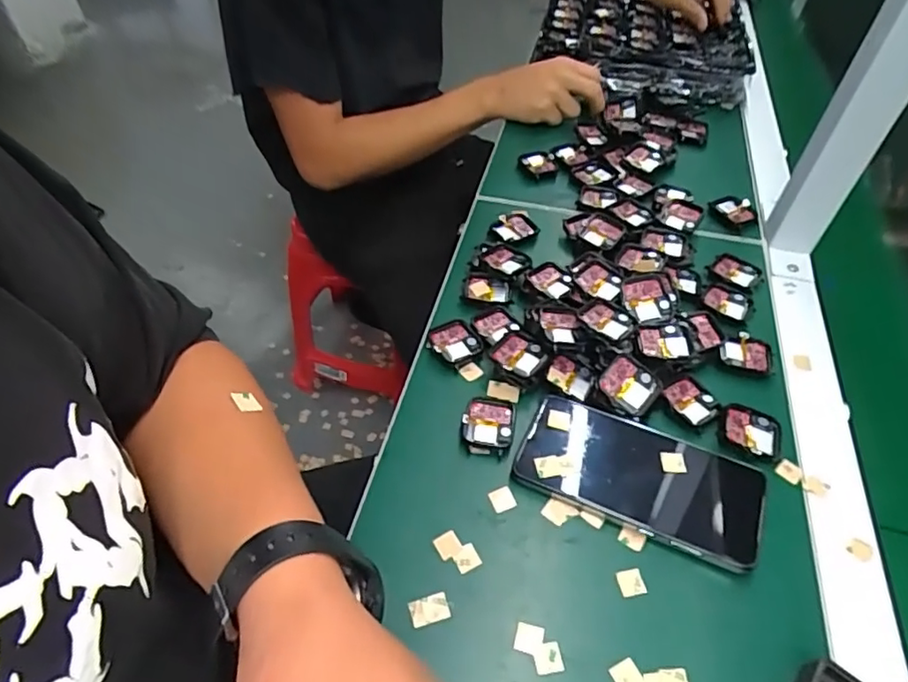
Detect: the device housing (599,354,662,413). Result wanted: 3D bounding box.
[{"bbox_3d":[0.136,0.033,0.445,0.043,0.007,0.037,41,81,1],"label":"device housing"}]

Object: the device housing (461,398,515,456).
[{"bbox_3d":[0.026,0.061,0.436,0.037,0.007,0.045,8,50,4],"label":"device housing"}]

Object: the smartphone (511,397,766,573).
[{"bbox_3d":[0.128,0.092,0.408,0.161,0.016,0.078,20,52,14],"label":"smartphone"}]

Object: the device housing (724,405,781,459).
[{"bbox_3d":[0.222,0.067,0.434,0.042,0.006,0.038,12,50,8],"label":"device housing"}]

